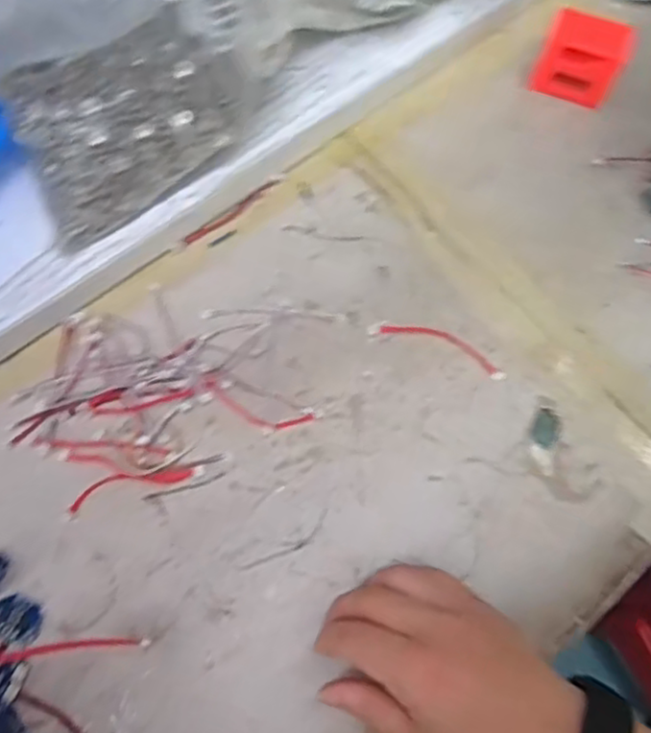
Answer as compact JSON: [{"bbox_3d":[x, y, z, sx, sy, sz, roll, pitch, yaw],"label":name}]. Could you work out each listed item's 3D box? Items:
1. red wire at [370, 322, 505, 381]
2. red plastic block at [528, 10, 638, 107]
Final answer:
[{"bbox_3d":[0.071,-0.014,0.433,0.086,0.004,0.019,21,70,8],"label":"red wire"},{"bbox_3d":[0.177,-0.212,0.480,0.054,0.043,0.036,18,70,7],"label":"red plastic block"}]

